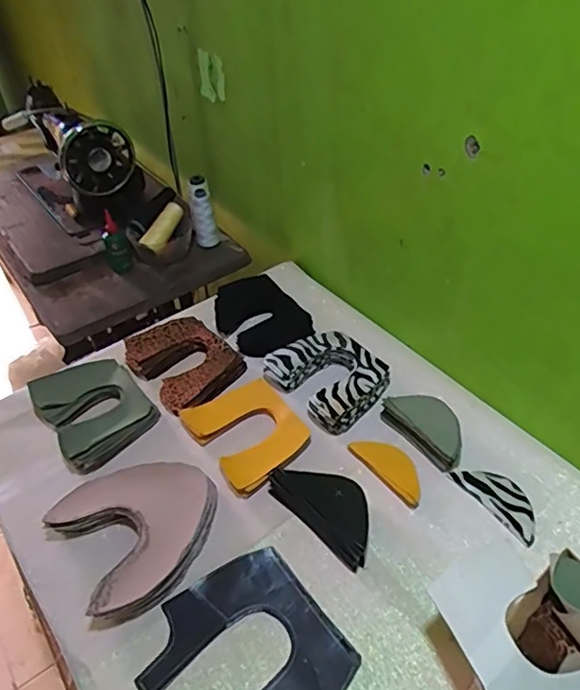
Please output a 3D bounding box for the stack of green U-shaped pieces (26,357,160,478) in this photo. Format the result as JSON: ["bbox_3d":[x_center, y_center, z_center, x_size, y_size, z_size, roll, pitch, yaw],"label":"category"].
[{"bbox_3d":[-0.270,0.085,0.790,0.133,0.060,0.159,-29,49,-25],"label":"stack of green U-shaped pieces"}]

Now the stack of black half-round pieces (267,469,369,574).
[{"bbox_3d":[0.044,0.187,0.670,0.070,0.034,0.146,-32,50,-27],"label":"stack of black half-round pieces"}]

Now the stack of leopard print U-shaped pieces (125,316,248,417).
[{"bbox_3d":[-0.163,0.023,0.863,0.134,0.034,0.174,-34,51,-29],"label":"stack of leopard print U-shaped pieces"}]

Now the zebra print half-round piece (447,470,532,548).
[{"bbox_3d":[0.251,0.182,0.679,0.055,0.005,0.112,-29,48,-23],"label":"zebra print half-round piece"}]

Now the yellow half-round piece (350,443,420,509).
[{"bbox_3d":[0.127,0.148,0.705,0.049,0.015,0.104,-33,50,-28],"label":"yellow half-round piece"}]

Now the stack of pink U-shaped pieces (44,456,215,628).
[{"bbox_3d":[-0.168,0.208,0.651,0.182,0.047,0.161,-25,47,-22],"label":"stack of pink U-shaped pieces"}]

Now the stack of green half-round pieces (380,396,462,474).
[{"bbox_3d":[0.180,0.104,0.743,0.058,0.038,0.122,-29,49,-25],"label":"stack of green half-round pieces"}]

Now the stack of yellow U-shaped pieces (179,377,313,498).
[{"bbox_3d":[-0.054,0.115,0.753,0.124,0.027,0.151,-27,48,-23],"label":"stack of yellow U-shaped pieces"}]

